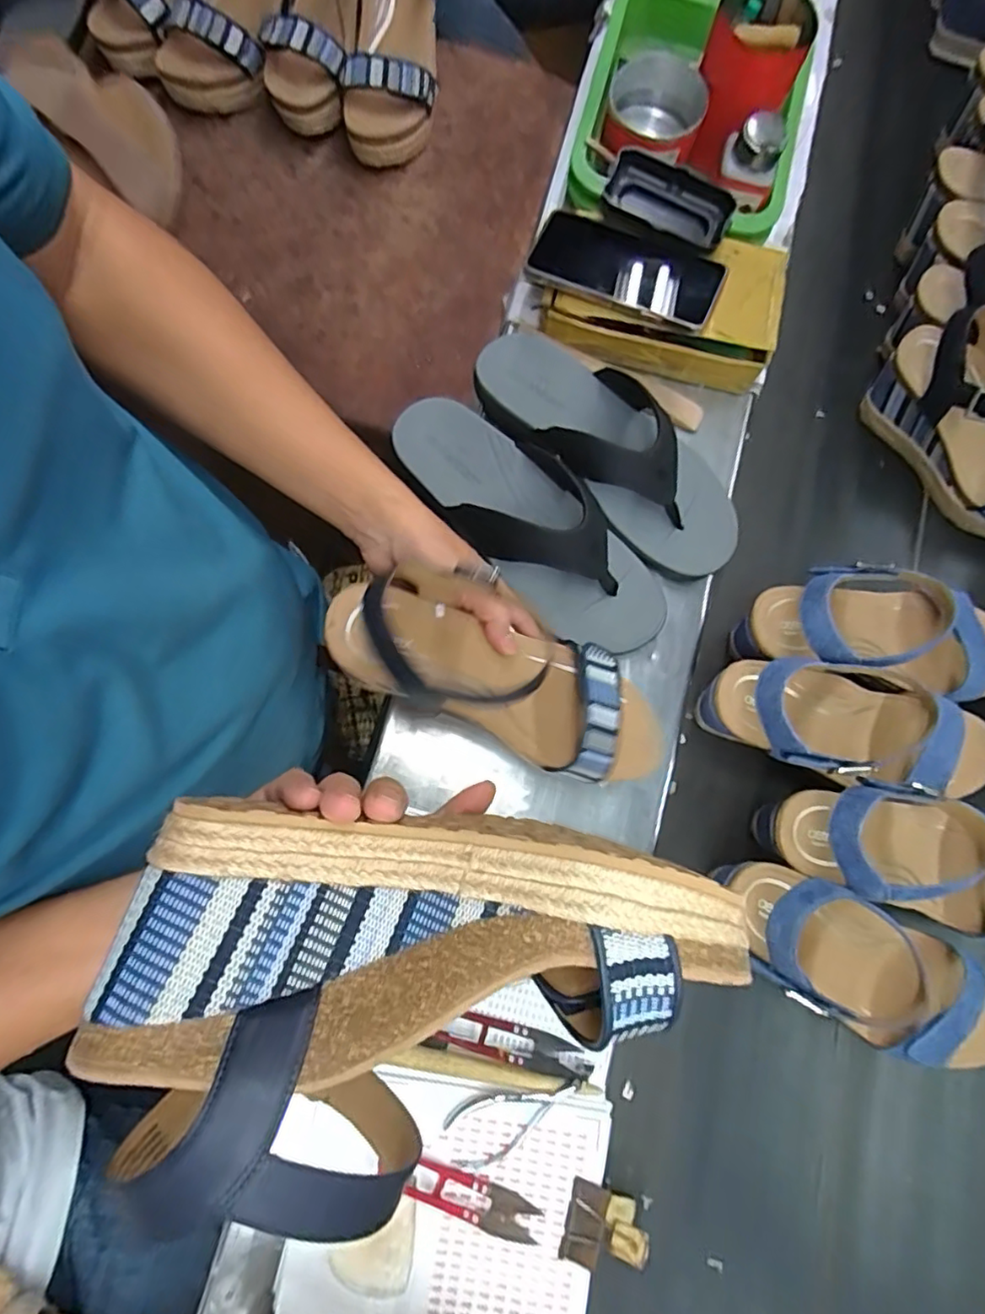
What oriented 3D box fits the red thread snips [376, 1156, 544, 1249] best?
[{"bbox_3d":[-0.022,0.374,0.419,0.118,0.013,0.028,27,79,4],"label":"red thread snips"}]

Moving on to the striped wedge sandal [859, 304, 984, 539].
[{"bbox_3d":[0.446,-0.204,0.528,0.117,0.128,0.218,-41,82,-9],"label":"striped wedge sandal"}]

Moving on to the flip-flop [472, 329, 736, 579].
[{"bbox_3d":[0.104,-0.183,0.505,0.267,0.060,0.109,44,81,8],"label":"flip-flop"}]

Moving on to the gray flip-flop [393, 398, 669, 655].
[{"bbox_3d":[0.030,-0.113,0.494,0.278,0.071,0.099,43,80,7],"label":"gray flip-flop"}]

